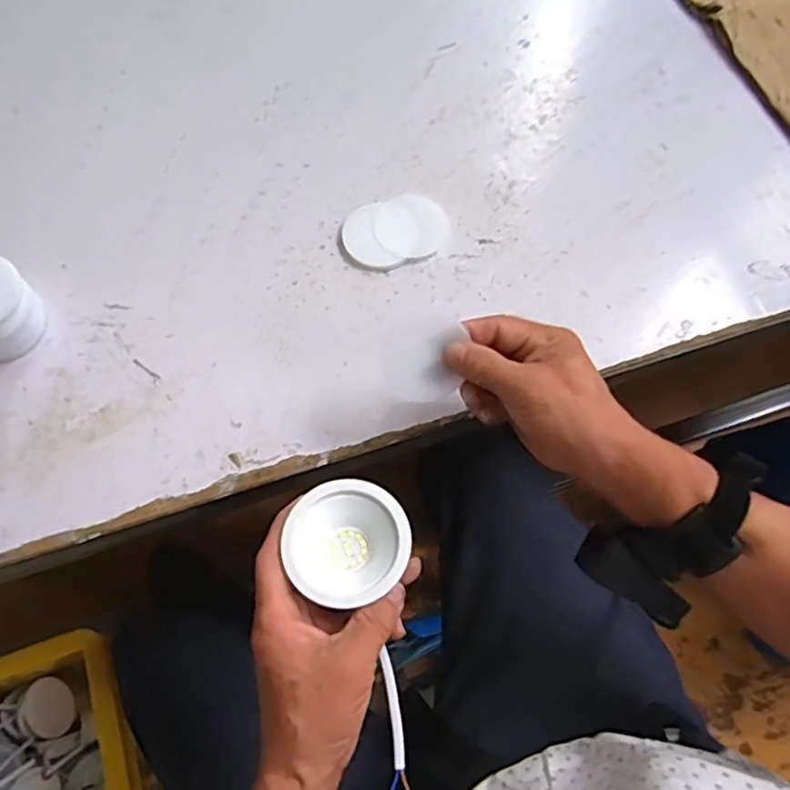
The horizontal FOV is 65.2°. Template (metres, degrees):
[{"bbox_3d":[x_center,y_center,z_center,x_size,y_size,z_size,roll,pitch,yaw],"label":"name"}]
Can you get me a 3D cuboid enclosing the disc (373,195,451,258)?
[{"bbox_3d":[0.013,-0.137,0.498,0.059,0.010,0.056,0,68,-1],"label":"disc"}]

